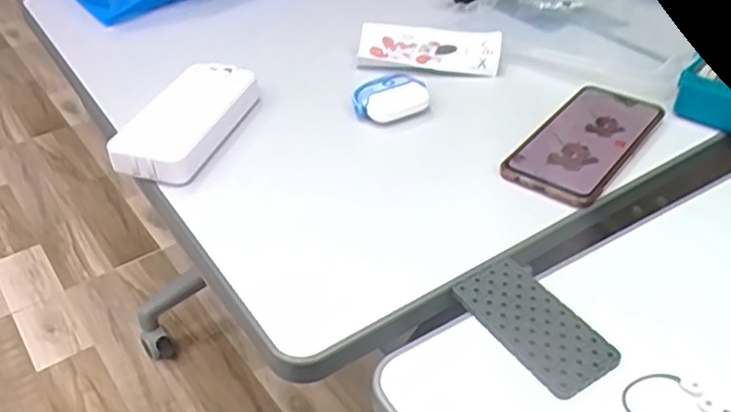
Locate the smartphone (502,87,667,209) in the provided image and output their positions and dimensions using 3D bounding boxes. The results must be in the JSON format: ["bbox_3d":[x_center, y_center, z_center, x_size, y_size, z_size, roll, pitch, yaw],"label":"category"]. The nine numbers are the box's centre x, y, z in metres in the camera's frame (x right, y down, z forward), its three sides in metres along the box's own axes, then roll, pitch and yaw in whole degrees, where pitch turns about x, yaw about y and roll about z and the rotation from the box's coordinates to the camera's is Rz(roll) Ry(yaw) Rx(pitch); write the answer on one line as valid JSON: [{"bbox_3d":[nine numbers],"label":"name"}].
[{"bbox_3d":[0.182,-0.056,0.546,0.077,0.011,0.160,28,47,31],"label":"smartphone"}]

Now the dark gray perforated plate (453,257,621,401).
[{"bbox_3d":[0.103,0.070,0.406,0.052,0.004,0.099,-20,43,-23],"label":"dark gray perforated plate"}]

